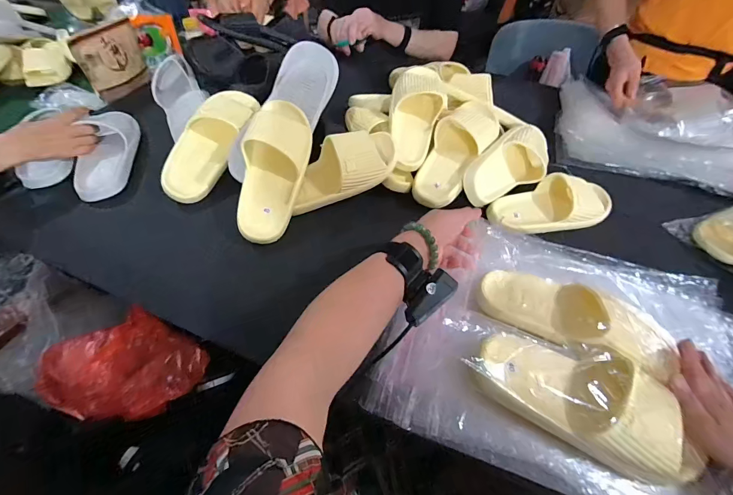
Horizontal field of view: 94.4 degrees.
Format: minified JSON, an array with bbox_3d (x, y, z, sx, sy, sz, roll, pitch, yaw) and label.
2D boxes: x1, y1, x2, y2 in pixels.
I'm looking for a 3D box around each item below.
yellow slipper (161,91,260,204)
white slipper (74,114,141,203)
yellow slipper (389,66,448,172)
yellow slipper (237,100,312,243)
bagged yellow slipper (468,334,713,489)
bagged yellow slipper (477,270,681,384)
[{"bbox_3d":[-0.293,-0.203,0.644,0.085,0.068,0.256,21,75,14],"label":"yellow slipper"},{"bbox_3d":[-0.520,-0.192,0.675,0.091,0.051,0.231,-12,53,-11],"label":"white slipper"},{"bbox_3d":[0.099,-0.262,0.687,0.104,0.071,0.240,12,75,7],"label":"yellow slipper"},{"bbox_3d":[-0.158,-0.138,0.582,0.095,0.060,0.253,8,82,4],"label":"yellow slipper"},{"bbox_3d":[0.254,0.164,0.387,0.238,0.069,0.111,22,54,19],"label":"bagged yellow slipper"},{"bbox_3d":[0.278,0.092,0.454,0.244,0.062,0.100,18,53,20],"label":"bagged yellow slipper"}]

